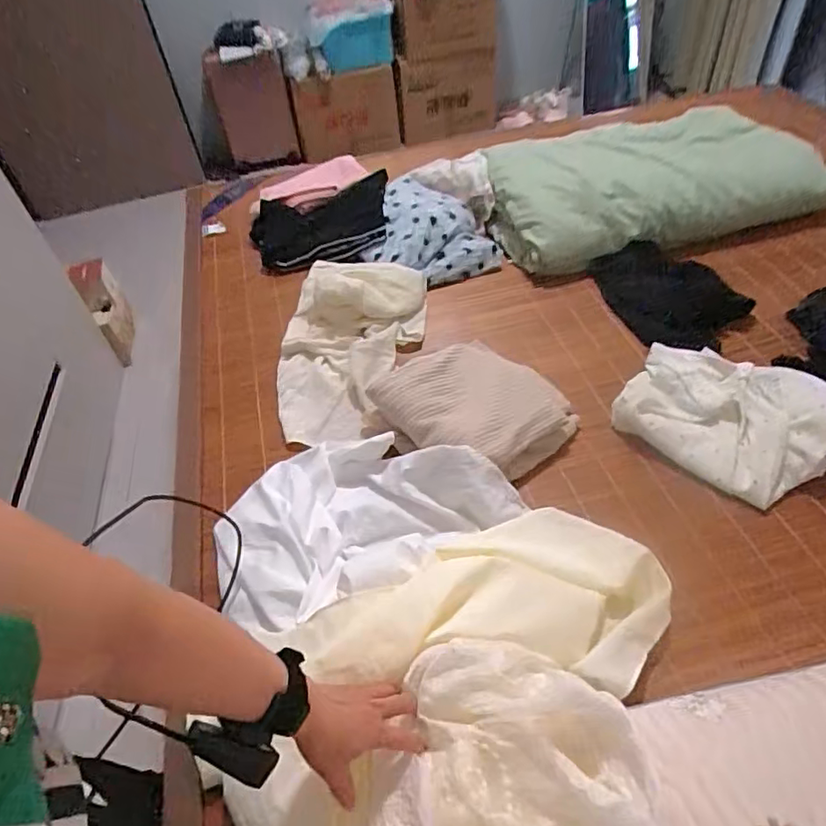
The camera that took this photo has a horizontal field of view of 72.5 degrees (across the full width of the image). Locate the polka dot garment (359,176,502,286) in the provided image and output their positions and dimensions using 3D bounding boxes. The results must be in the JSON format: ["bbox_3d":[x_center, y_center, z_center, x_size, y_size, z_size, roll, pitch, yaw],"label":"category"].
[{"bbox_3d":[0.047,-0.388,1.189,0.286,0.104,0.255,10,49,15],"label":"polka dot garment"}]

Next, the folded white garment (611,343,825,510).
[{"bbox_3d":[0.454,-0.006,0.826,0.284,0.074,0.212,34,59,31],"label":"folded white garment"}]

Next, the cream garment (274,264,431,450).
[{"bbox_3d":[-0.117,-0.150,1.011,0.258,0.085,0.459,0,47,6],"label":"cream garment"}]

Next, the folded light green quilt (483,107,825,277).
[{"bbox_3d":[0.506,-0.494,1.203,0.687,0.139,0.349,-13,47,-5],"label":"folded light green quilt"}]

